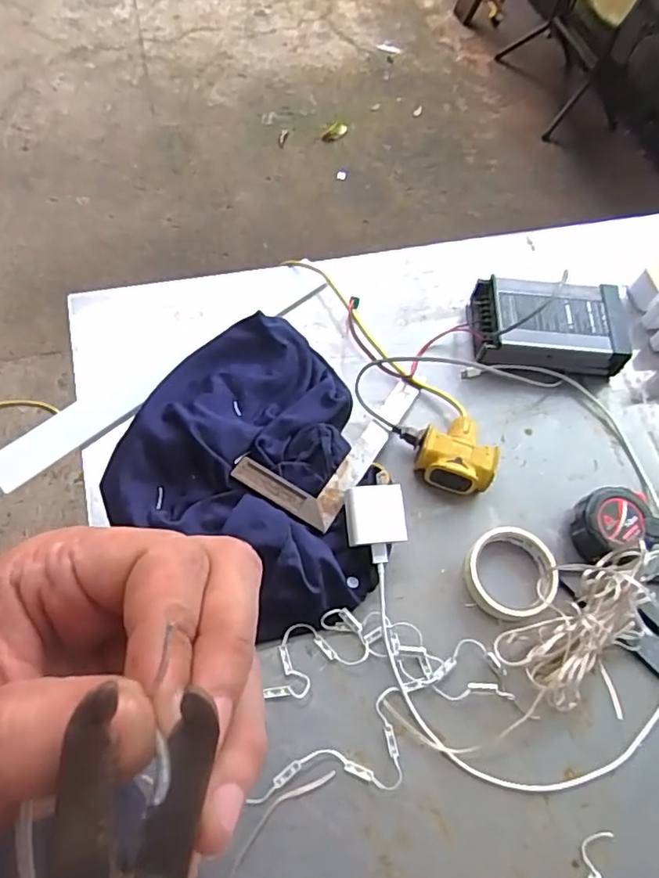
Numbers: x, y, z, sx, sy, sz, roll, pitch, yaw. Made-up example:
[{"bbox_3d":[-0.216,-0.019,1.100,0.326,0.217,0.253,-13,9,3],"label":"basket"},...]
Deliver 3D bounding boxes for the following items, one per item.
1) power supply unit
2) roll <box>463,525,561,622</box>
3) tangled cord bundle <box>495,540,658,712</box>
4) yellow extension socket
[{"bbox_3d":[0.270,-0.143,0.732,0.182,0.047,0.119,4,62,-4],"label":"power supply unit"},{"bbox_3d":[0.185,0.135,0.602,0.092,0.026,0.089,2,63,-3],"label":"roll"},{"bbox_3d":[0.264,0.179,0.569,0.202,0.037,0.102,-29,69,-20],"label":"tangled cord bundle"},{"bbox_3d":[0.139,0.016,0.652,0.083,0.050,0.087,16,61,2],"label":"yellow extension socket"}]

